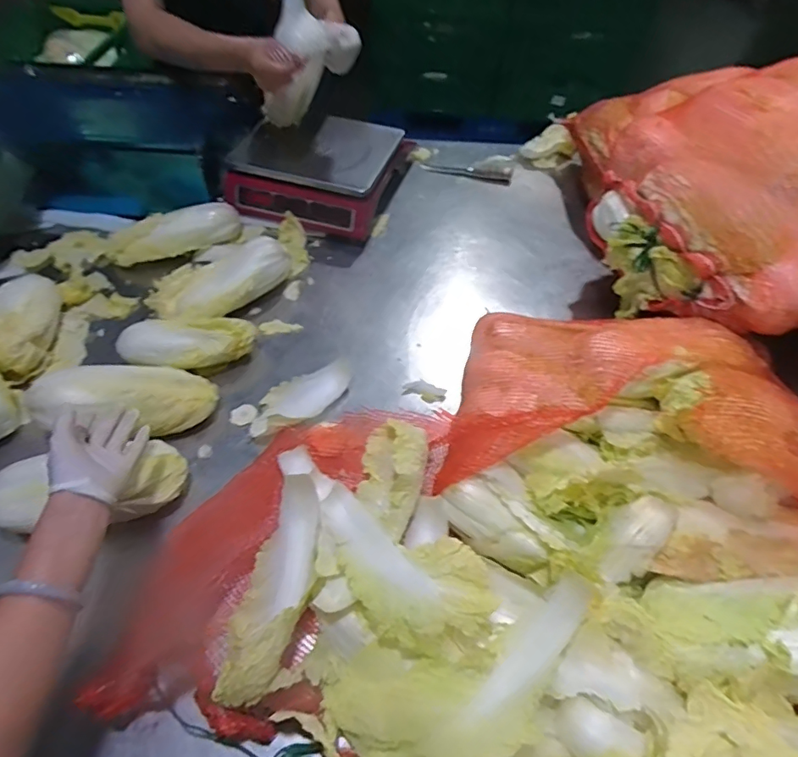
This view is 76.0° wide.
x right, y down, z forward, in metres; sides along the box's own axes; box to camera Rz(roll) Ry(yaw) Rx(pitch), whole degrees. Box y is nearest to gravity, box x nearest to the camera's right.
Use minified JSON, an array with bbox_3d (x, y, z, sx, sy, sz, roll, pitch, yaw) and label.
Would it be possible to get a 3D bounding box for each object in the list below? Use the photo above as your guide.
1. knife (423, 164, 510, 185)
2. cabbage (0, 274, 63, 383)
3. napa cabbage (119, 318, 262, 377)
[{"bbox_3d":[0.143,-0.445,1.107,0.192,0.010,0.034,17,56,11],"label":"knife"},{"bbox_3d":[-0.597,-0.103,0.815,0.083,0.081,0.217,-19,57,-13],"label":"cabbage"},{"bbox_3d":[-0.319,-0.046,0.792,0.180,0.078,0.081,1,54,0],"label":"napa cabbage"}]

